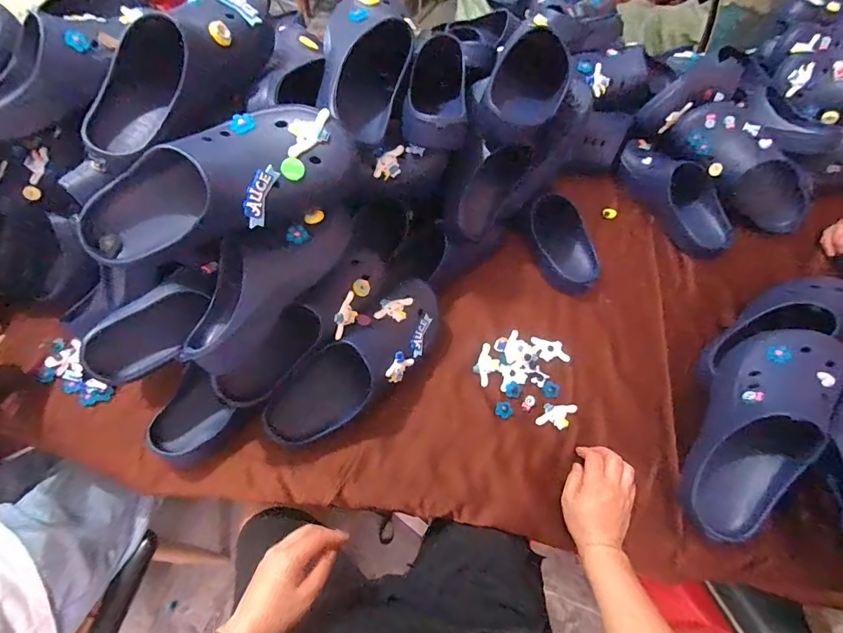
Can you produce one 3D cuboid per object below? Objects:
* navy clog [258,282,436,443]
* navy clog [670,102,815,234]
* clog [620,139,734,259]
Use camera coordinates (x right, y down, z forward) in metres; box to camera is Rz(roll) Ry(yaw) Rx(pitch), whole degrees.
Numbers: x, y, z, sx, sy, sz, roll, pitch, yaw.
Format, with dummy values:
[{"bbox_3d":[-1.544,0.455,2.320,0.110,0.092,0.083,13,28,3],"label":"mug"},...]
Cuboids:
[{"bbox_3d":[-0.082,0.073,0.612,0.298,0.116,0.095,-40,66,-21],"label":"navy clog"},{"bbox_3d":[0.583,-0.267,0.773,0.269,0.109,0.139,34,62,-11],"label":"navy clog"},{"bbox_3d":[0.474,-0.231,0.792,0.084,0.083,0.264,-27,74,-14],"label":"clog"}]

